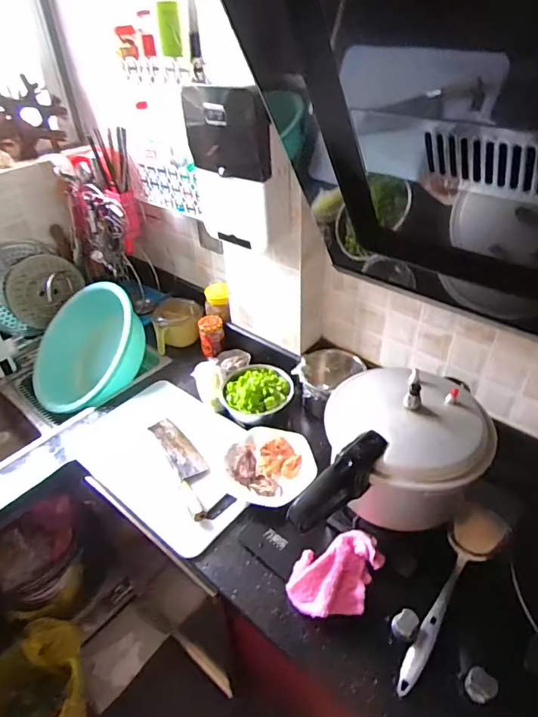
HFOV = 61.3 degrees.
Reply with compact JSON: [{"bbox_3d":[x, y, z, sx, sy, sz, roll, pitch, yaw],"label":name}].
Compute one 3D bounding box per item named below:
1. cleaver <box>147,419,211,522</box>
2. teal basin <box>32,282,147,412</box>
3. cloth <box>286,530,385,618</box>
[{"bbox_3d":[-0.185,0.222,0.985,0.072,0.021,0.296,-22,43,-23],"label":"cleaver"},{"bbox_3d":[-0.493,-0.023,1.307,0.290,0.175,0.402,1,65,33],"label":"teal basin"},{"bbox_3d":[0.114,0.368,0.767,0.165,0.042,0.109,-16,41,-16],"label":"cloth"}]

